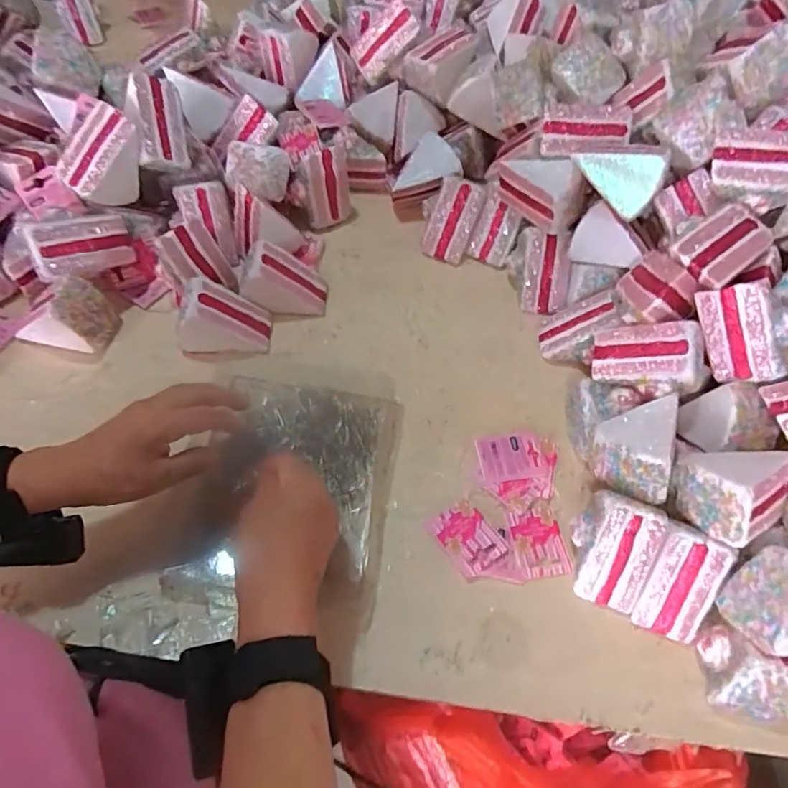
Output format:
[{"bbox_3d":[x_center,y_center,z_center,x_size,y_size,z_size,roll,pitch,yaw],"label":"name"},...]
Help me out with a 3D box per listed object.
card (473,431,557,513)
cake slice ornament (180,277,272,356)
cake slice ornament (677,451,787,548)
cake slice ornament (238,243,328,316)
[{"bbox_3d":[0.119,0.071,0.527,0.076,0.010,0.072,-7,60,-8],"label":"card"},{"bbox_3d":[-0.174,-0.079,0.574,0.090,0.062,0.052,4,59,-2],"label":"cake slice ornament"},{"bbox_3d":[0.279,0.077,0.456,0.082,0.060,0.069,-7,20,-23],"label":"cake slice ornament"},{"bbox_3d":[-0.116,-0.120,0.597,0.088,0.057,0.054,-4,59,-6],"label":"cake slice ornament"}]

